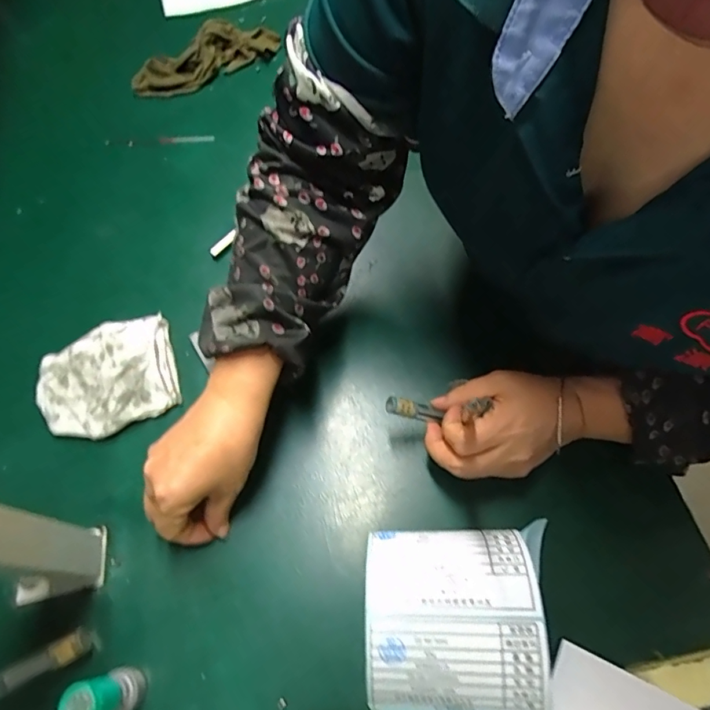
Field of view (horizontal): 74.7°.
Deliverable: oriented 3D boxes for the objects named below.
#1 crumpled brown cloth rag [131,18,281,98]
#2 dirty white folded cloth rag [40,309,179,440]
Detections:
[{"bbox_3d":[-0.198,-0.406,0.627,0.212,0.031,0.082,-37,66,-16],"label":"crumpled brown cloth rag"},{"bbox_3d":[-0.215,0.017,0.402,0.110,0.019,0.100,-18,63,-7],"label":"dirty white folded cloth rag"}]

